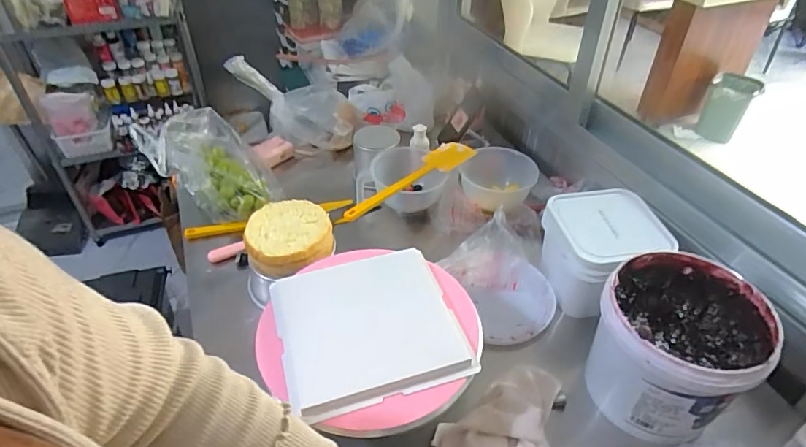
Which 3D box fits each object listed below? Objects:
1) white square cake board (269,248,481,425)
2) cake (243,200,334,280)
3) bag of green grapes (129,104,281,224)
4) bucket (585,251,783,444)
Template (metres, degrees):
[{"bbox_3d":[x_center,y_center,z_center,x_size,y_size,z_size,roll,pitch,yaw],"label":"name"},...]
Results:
[{"bbox_3d":[-0.049,0.134,0.680,0.227,0.013,0.228,-13,42,-14],"label":"white square cake board"},{"bbox_3d":[-0.184,0.028,0.830,0.140,0.049,0.142,-1,40,0],"label":"cake"},{"bbox_3d":[-0.397,-0.122,1.036,0.223,0.143,0.273,-21,44,-22],"label":"bag of green grapes"},{"bbox_3d":[0.362,0.182,0.696,0.184,0.201,0.195,-1,40,0],"label":"bucket"}]

